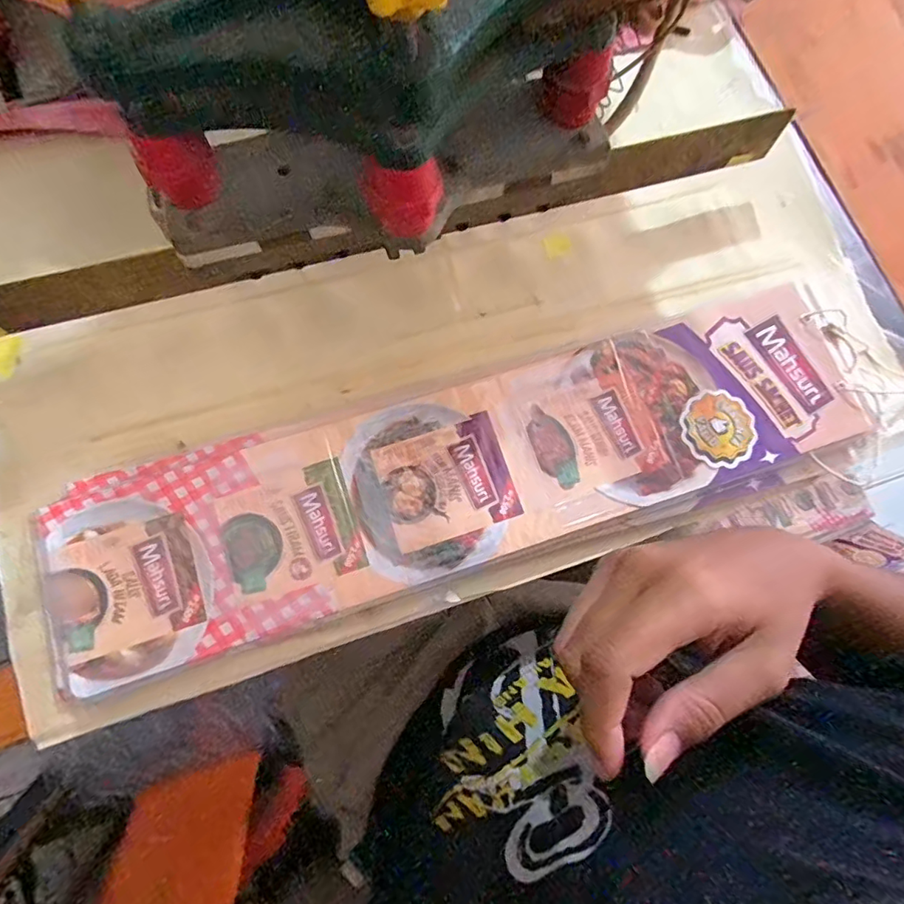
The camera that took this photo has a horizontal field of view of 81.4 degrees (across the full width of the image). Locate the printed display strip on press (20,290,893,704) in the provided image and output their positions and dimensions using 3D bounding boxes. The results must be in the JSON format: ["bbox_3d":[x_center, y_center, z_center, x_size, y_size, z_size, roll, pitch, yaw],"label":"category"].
[{"bbox_3d":[0.010,0.010,0.362,0.549,0.011,0.128,-17,78,-5],"label":"printed display strip on press"}]

